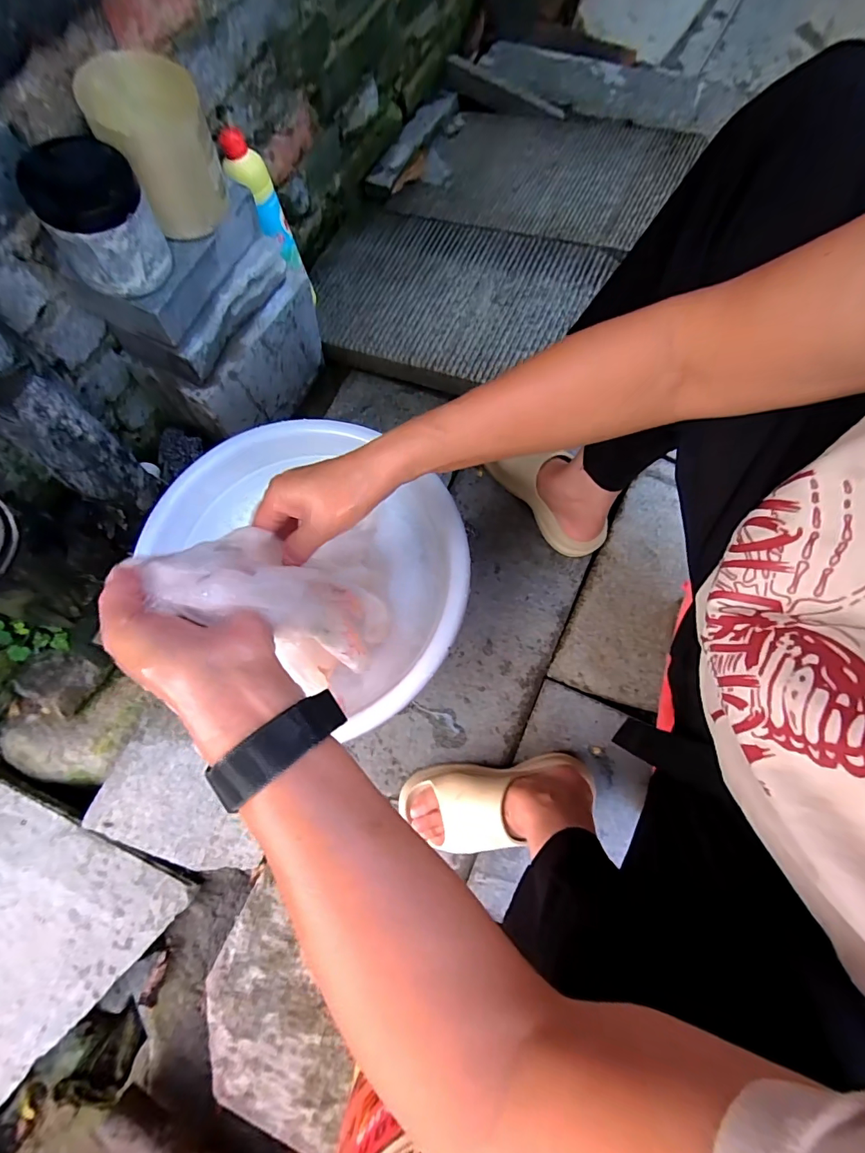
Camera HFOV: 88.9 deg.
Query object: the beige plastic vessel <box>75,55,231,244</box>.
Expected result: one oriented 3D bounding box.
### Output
[{"bbox_3d":[-0.262,-0.418,0.432,0.093,0.102,0.093,0,78,-1],"label":"beige plastic vessel"}]

